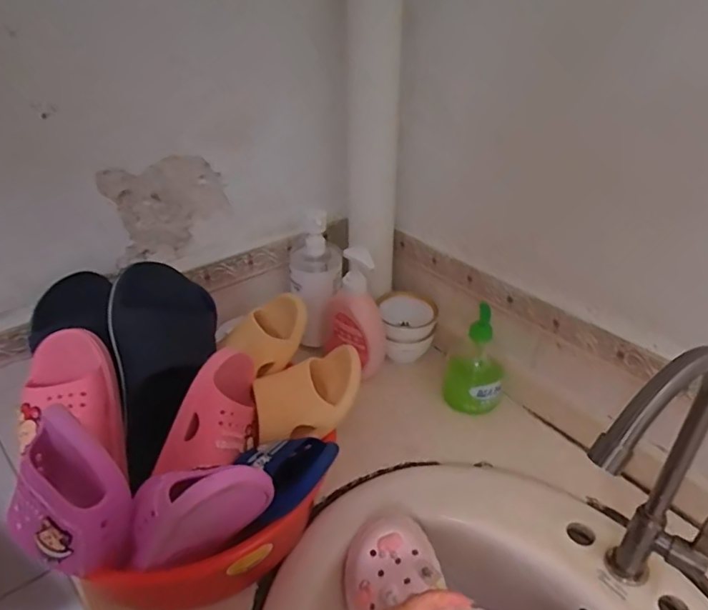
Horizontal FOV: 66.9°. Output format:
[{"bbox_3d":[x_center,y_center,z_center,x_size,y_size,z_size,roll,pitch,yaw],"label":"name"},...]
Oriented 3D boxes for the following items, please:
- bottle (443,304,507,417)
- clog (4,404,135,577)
[{"bbox_3d":[0.171,0.079,0.752,0.082,0.162,0.073,15,36,24],"label":"bottle"},{"bbox_3d":[-0.240,0.164,0.442,0.097,0.143,0.073,24,40,32],"label":"clog"}]

